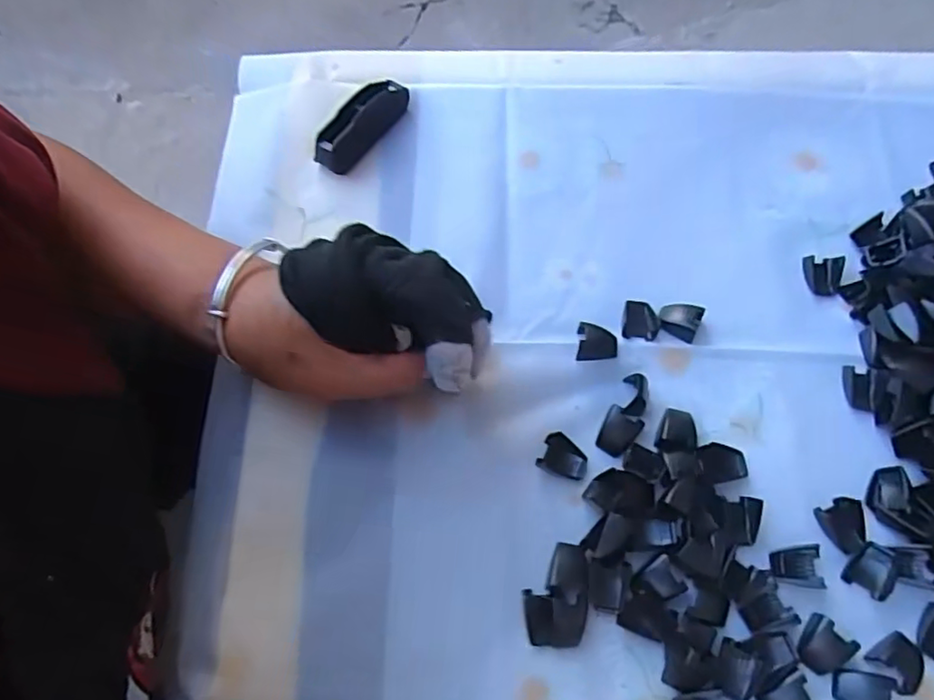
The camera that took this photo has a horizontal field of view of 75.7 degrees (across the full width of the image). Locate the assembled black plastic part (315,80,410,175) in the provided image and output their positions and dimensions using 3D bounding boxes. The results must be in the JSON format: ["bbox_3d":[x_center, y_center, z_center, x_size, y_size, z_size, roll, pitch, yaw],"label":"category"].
[{"bbox_3d":[-0.063,-0.143,0.375,0.022,0.024,0.076,30,70,12],"label":"assembled black plastic part"}]

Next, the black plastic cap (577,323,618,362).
[{"bbox_3d":[0.070,-0.003,0.323,0.021,0.007,0.020,5,67,2],"label":"black plastic cap"}]

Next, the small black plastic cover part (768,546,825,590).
[{"bbox_3d":[0.155,0.102,0.280,0.024,0.006,0.019,-2,67,-1],"label":"small black plastic cover part"}]

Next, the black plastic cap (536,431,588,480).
[{"bbox_3d":[0.049,0.054,0.300,0.024,0.004,0.019,23,69,9],"label":"black plastic cap"}]

